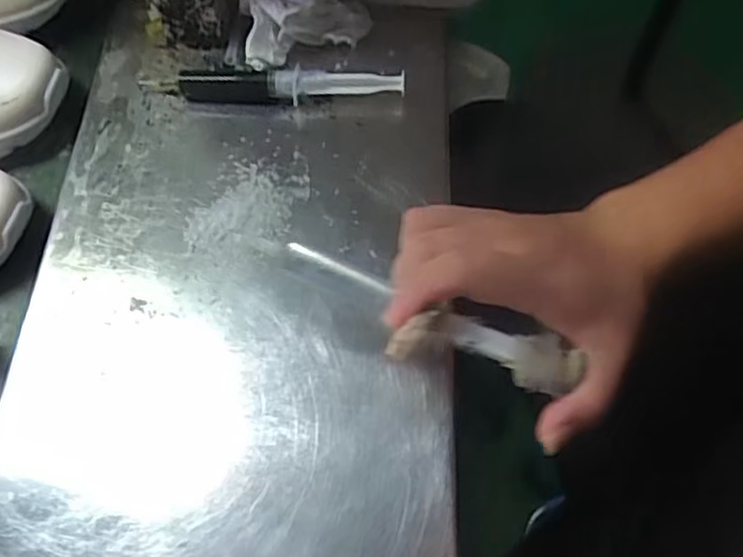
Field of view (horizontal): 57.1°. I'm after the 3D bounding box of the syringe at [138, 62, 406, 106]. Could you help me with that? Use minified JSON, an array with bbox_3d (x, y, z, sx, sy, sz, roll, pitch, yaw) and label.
[{"bbox_3d":[-0.064,-0.125,0.441,0.169,0.021,0.017,1,63,-2],"label":"syringe"}]

